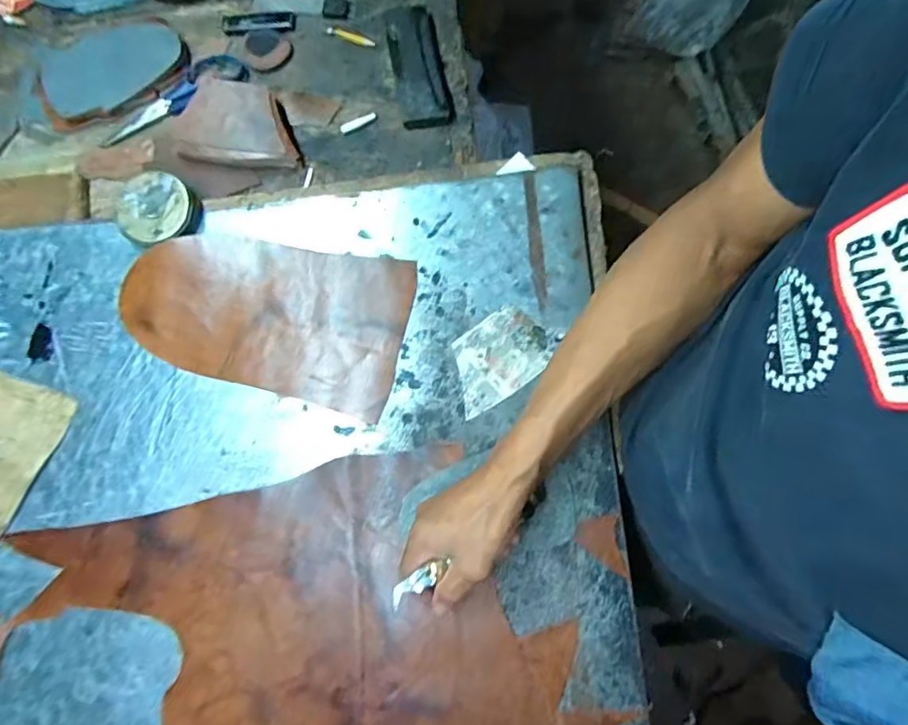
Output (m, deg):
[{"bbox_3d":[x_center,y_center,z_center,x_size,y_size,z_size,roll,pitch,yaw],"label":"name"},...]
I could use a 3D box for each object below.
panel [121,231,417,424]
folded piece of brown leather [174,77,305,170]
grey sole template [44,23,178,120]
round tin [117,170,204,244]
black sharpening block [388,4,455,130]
[{"bbox_3d":[-0.184,-0.053,0.508,0.274,0.009,0.152,15,83,4],"label":"panel"},{"bbox_3d":[-0.232,-0.256,0.547,0.122,0.033,0.081,0,79,-2],"label":"folded piece of brown leather"},{"bbox_3d":[-0.386,-0.338,0.575,0.150,0.008,0.098,-29,81,-4],"label":"grey sole template"},{"bbox_3d":[-0.296,-0.152,0.517,0.075,0.024,0.070,0,79,-1],"label":"round tin"},{"bbox_3d":[-0.040,-0.332,0.572,0.054,0.016,0.152,-10,79,-3],"label":"black sharpening block"}]

